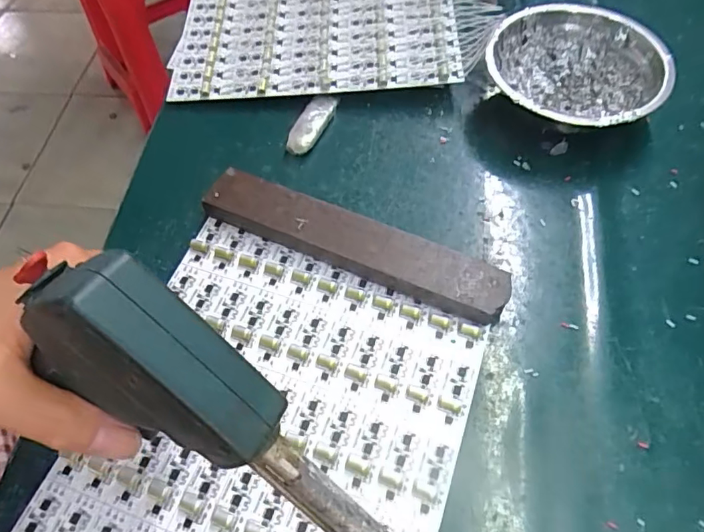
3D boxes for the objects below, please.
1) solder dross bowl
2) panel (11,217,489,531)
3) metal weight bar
[{"bbox_3d":[0.167,-0.142,0.388,0.115,0.042,0.126,-33,63,-17],"label":"solder dross bowl"},{"bbox_3d":[-0.045,0.087,0.280,0.194,0.007,0.214,16,61,12],"label":"panel"},{"bbox_3d":[-0.001,-0.017,0.329,0.200,0.018,0.037,22,62,15],"label":"metal weight bar"}]

